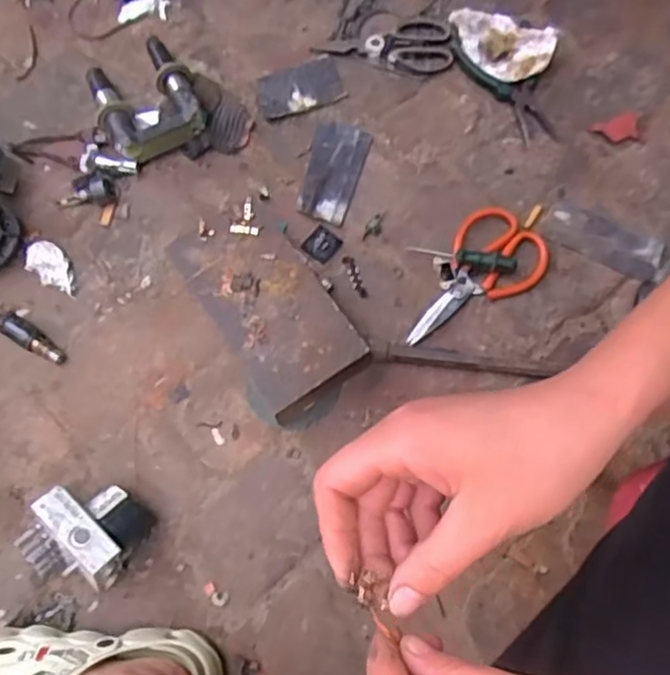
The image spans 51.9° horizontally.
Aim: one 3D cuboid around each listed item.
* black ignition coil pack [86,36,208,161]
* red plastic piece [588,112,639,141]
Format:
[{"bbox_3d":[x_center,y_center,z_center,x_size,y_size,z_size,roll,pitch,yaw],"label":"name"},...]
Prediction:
[{"bbox_3d":[-0.226,-0.283,0.825,0.120,0.047,0.143,-28,76,-10],"label":"black ignition coil pack"},{"bbox_3d":[0.354,-0.264,0.865,0.062,0.006,0.035,-11,72,-6],"label":"red plastic piece"}]

